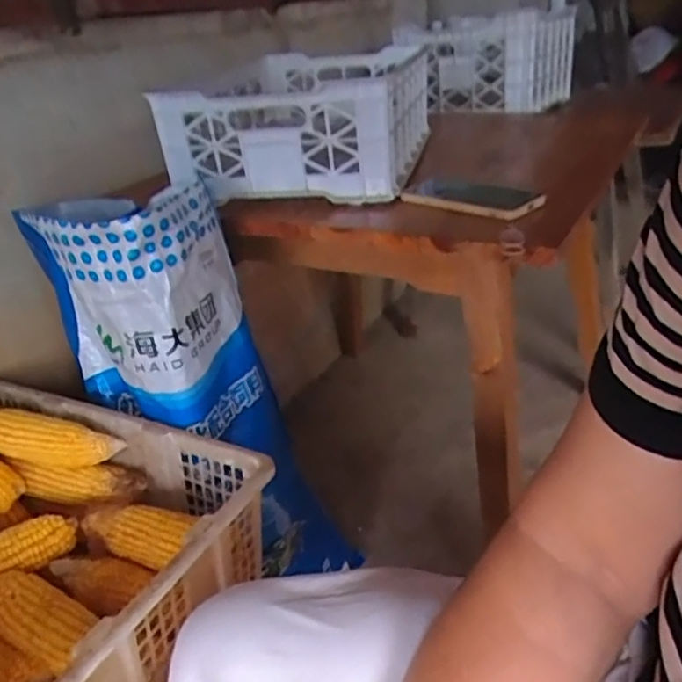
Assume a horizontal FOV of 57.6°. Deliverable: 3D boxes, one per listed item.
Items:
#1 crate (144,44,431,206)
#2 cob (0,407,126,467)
[{"bbox_3d":[-0.033,-0.336,0.929,0.286,0.137,0.468,1,28,13],"label":"crate"},{"bbox_3d":[-0.337,0.111,0.716,0.173,0.042,0.047,3,29,18],"label":"cob"}]

